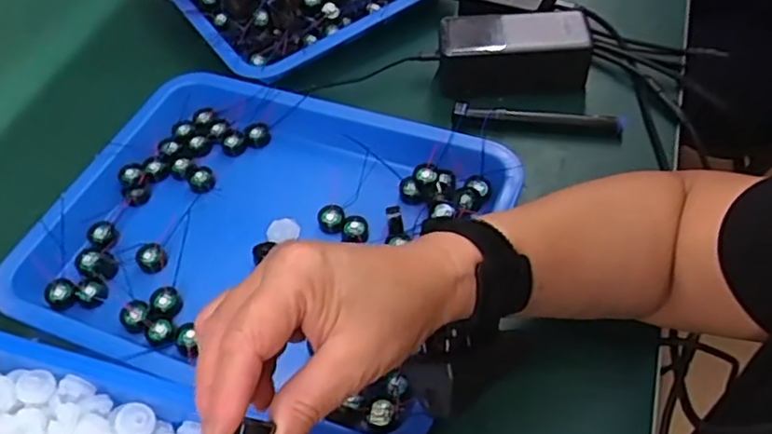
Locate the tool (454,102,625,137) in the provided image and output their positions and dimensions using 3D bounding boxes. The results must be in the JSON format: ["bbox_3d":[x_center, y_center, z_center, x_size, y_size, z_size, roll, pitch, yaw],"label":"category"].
[{"bbox_3d":[0.130,-0.084,0.555,0.139,0.018,0.011,6,53,9],"label":"tool"}]

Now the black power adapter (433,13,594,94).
[{"bbox_3d":[0.112,-0.145,0.580,0.129,0.046,0.060,-4,52,2],"label":"black power adapter"}]

